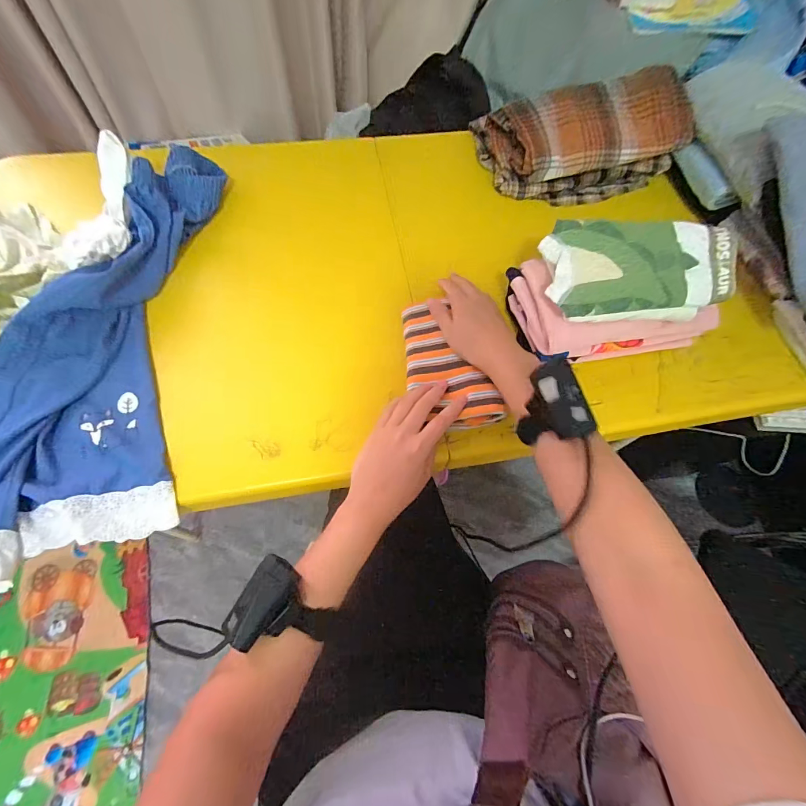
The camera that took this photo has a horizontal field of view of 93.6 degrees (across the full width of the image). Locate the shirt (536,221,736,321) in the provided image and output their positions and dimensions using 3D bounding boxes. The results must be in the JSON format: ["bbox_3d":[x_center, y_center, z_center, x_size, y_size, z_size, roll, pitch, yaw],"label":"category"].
[{"bbox_3d":[0.257,-0.146,0.412,0.192,0.045,0.109,2,63,-3],"label":"shirt"}]

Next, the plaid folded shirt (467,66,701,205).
[{"bbox_3d":[0.282,-0.427,0.599,0.280,0.116,0.170,-14,65,-11],"label":"plaid folded shirt"}]

